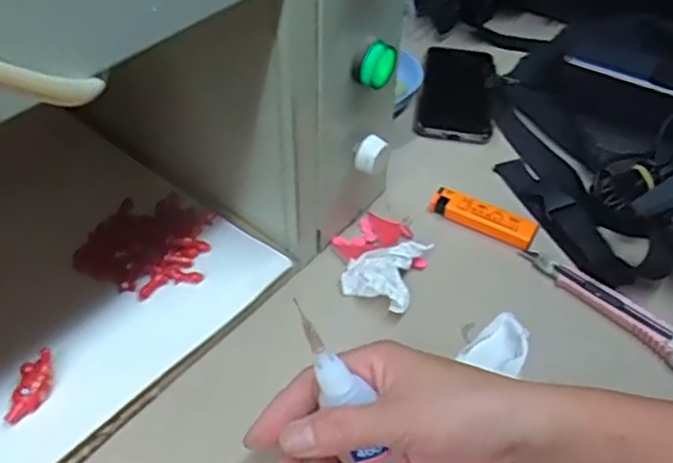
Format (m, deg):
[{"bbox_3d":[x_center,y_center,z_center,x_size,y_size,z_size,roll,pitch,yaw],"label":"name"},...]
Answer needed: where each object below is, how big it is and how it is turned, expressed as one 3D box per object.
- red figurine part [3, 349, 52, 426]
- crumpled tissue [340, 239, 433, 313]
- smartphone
[{"bbox_3d":[-0.173,0.089,0.371,0.019,0.010,0.042,0,48,-1],"label":"red figurine part"},{"bbox_3d":[0.032,0.029,0.455,0.049,0.026,0.054,18,50,15],"label":"crumpled tissue"},{"bbox_3d":[0.116,-0.141,0.620,0.068,0.012,0.152,9,48,7],"label":"smartphone"}]

